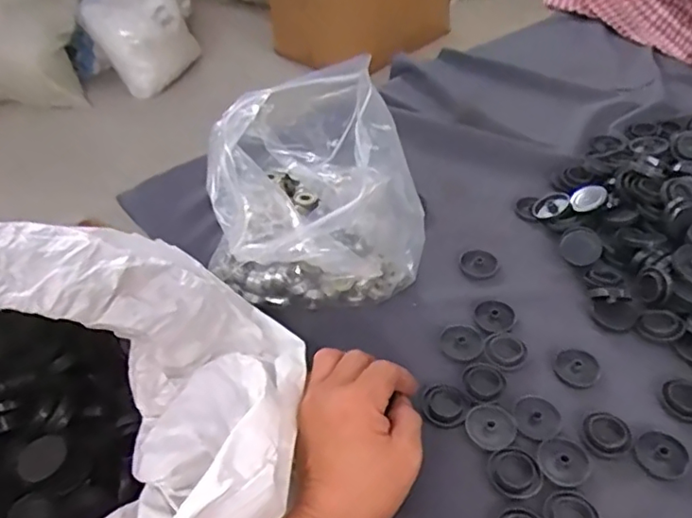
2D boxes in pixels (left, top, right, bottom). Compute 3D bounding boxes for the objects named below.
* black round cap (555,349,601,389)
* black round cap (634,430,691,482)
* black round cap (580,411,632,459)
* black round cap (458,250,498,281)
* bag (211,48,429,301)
[{"bbox_3d":[0.172,0.081,0.436,0.030,0.004,0.036,28,52,27],"label":"black round cap"},{"bbox_3d":[0.209,0.128,0.387,0.031,0.004,0.034,-1,44,1],"label":"black round cap"},{"bbox_3d":[0.176,0.119,0.397,0.030,0.005,0.032,-1,44,1],"label":"black round cap"},{"bbox_3d":[0.117,0.004,0.516,0.032,0.007,0.028,-3,44,-1],"label":"black round cap"},{"bbox_3d":[-0.036,-0.062,0.496,0.160,0.130,0.186,-14,45,-12],"label":"bag"}]

